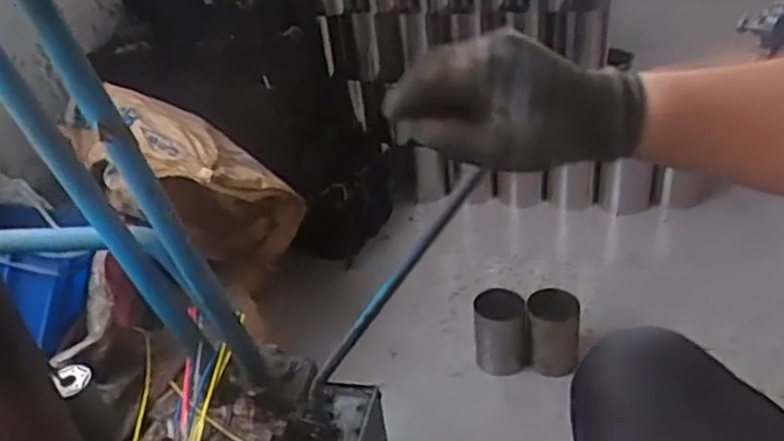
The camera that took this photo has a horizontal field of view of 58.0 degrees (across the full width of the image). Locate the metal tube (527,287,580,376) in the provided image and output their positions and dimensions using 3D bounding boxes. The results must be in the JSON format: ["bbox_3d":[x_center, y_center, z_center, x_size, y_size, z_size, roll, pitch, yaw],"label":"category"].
[{"bbox_3d":[0.281,0.193,1.217,0.090,0.118,0.088,0,34,12],"label":"metal tube"}]

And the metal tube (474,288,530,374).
[{"bbox_3d":[0.194,0.203,1.256,0.092,0.141,0.081,-5,33,5],"label":"metal tube"}]

